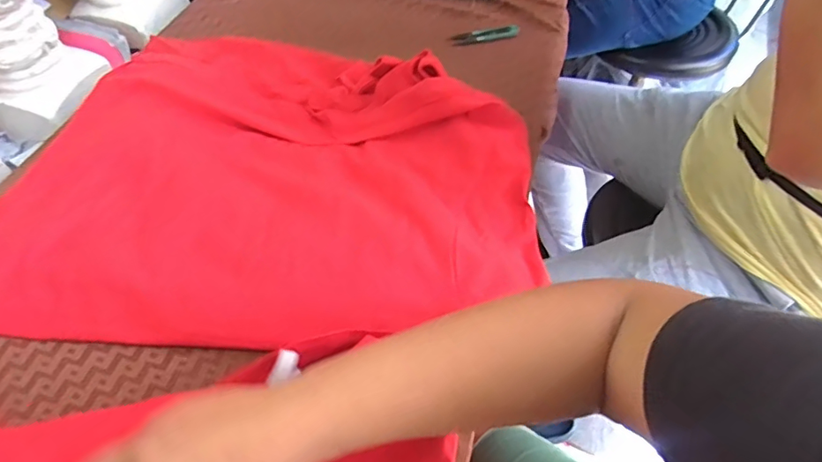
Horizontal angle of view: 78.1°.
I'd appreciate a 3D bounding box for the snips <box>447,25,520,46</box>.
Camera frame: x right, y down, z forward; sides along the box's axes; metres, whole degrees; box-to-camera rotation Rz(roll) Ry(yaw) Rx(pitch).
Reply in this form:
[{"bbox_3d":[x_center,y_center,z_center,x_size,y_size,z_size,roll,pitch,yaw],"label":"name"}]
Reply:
[{"bbox_3d":[0.107,-0.286,0.738,0.104,0.006,0.025,-13,55,-9],"label":"snips"}]

